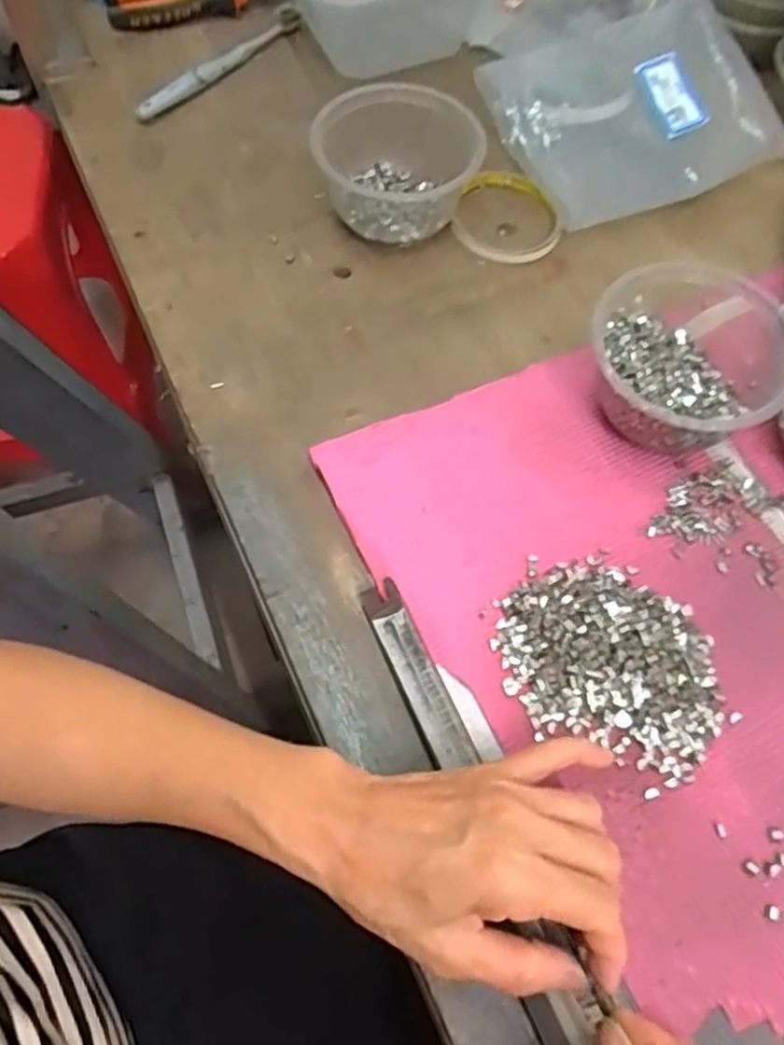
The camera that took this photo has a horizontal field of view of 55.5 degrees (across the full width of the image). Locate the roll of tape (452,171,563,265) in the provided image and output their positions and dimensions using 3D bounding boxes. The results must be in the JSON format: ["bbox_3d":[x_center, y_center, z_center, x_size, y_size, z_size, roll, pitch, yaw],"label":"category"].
[{"bbox_3d":[0.087,-0.228,0.548,0.077,0.009,0.088,10,64,5],"label":"roll of tape"}]

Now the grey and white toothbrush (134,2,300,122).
[{"bbox_3d":[-0.143,-0.379,0.616,0.020,0.016,0.182,37,67,15],"label":"grey and white toothbrush"}]

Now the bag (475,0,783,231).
[{"bbox_3d":[0.193,-0.322,0.580,0.211,0.028,0.161,-24,79,-8],"label":"bag"}]

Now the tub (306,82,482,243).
[{"bbox_3d":[0.002,-0.260,0.532,0.101,0.063,0.099,1,63,-2],"label":"tub"}]

